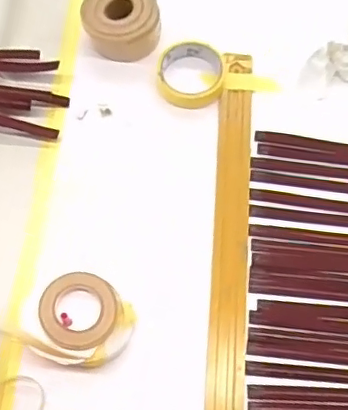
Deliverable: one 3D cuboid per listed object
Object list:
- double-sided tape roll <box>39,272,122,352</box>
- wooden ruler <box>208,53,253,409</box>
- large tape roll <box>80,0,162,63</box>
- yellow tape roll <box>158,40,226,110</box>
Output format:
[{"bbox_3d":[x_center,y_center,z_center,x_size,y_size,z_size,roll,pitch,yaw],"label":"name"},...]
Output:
[{"bbox_3d":[-0.100,0.112,0.596,0.084,0.008,0.079,1,68,-2],"label":"double-sided tape roll"},{"bbox_3d":[0.067,0.090,0.647,0.041,0.007,0.622,6,68,-3],"label":"wooden ruler"},{"bbox_3d":[-0.069,-0.248,0.760,0.098,0.055,0.096,1,68,-2],"label":"large tape roll"},{"bbox_3d":[0.024,-0.172,0.745,0.087,0.028,0.093,1,68,-2],"label":"yellow tape roll"}]

